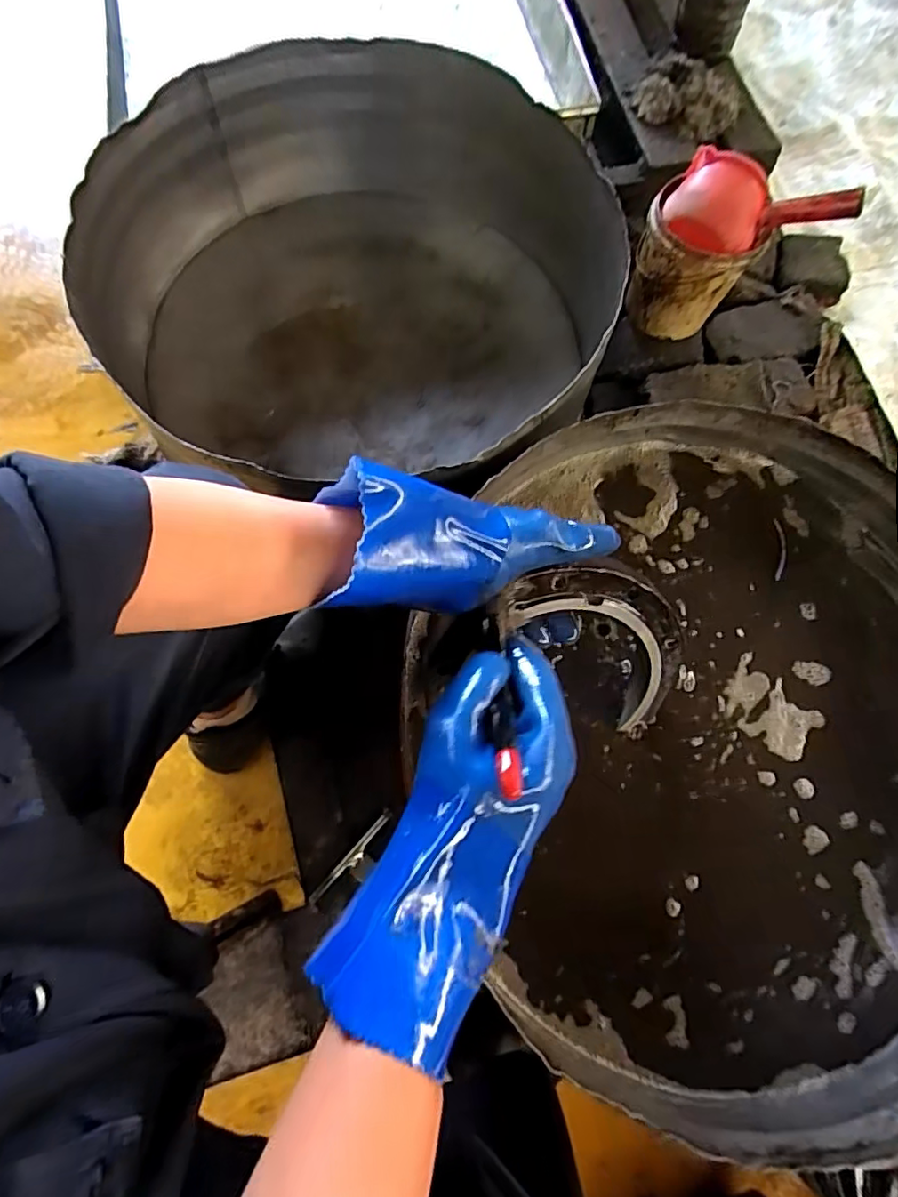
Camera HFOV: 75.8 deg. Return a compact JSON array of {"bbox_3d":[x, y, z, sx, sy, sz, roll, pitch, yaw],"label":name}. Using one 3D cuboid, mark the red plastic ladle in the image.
[{"bbox_3d":[0.431,-0.536,0.822,0.242,0.085,0.109,24,73,4],"label":"red plastic ladle"}]

